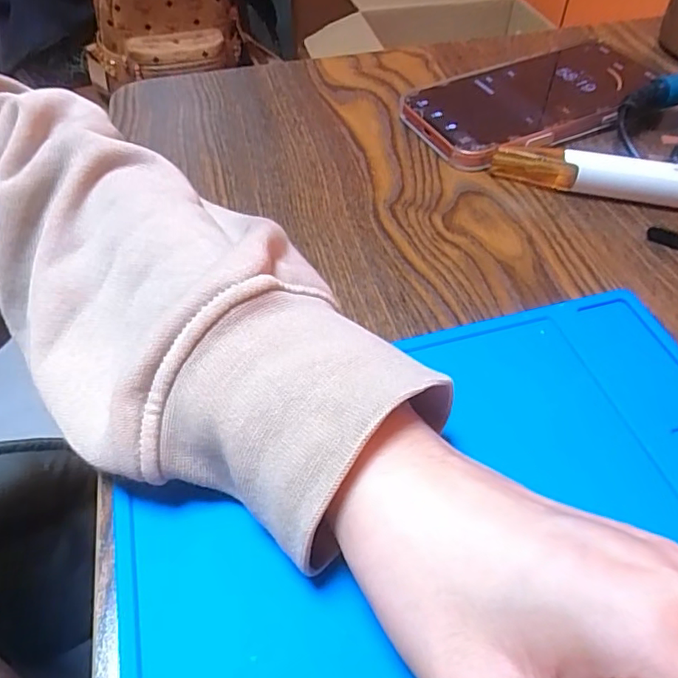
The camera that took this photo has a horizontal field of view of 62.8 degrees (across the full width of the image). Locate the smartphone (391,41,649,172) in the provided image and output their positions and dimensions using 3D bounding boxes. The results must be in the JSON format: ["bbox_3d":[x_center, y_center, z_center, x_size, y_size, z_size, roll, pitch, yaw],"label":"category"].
[{"bbox_3d":[0.125,-0.152,0.352,0.160,0.013,0.083,-22,53,-14],"label":"smartphone"}]

